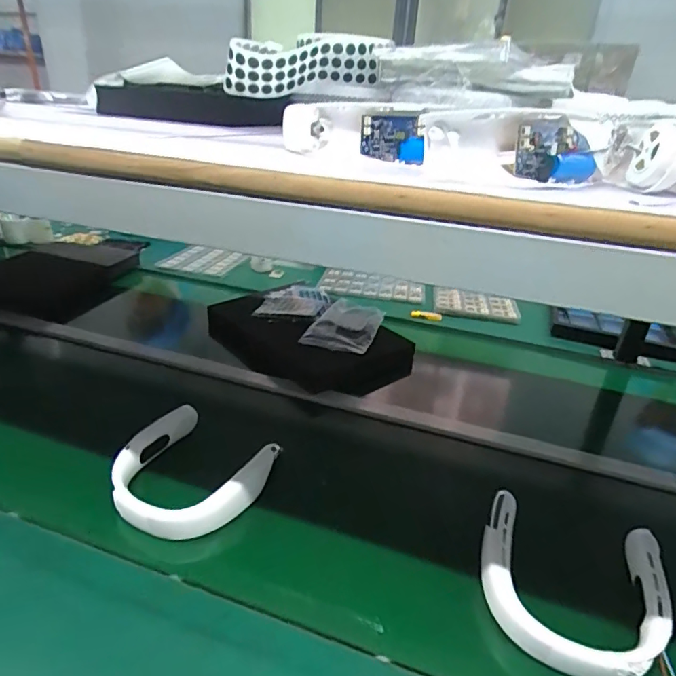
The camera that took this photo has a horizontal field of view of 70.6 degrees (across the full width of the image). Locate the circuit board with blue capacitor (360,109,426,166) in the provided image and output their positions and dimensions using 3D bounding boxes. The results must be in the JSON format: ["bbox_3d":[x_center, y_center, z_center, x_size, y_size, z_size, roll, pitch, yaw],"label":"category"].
[{"bbox_3d":[0.048,-0.173,0.411,0.054,0.039,0.019,-1,28,-11],"label":"circuit board with blue capacitor"}]

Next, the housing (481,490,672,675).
[{"bbox_3d":[0.263,0.275,0.541,0.193,0.039,0.187,14,29,16],"label":"housing"}]

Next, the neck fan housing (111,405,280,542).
[{"bbox_3d":[-0.211,0.179,0.656,0.213,0.046,0.190,18,30,24],"label":"neck fan housing"}]

